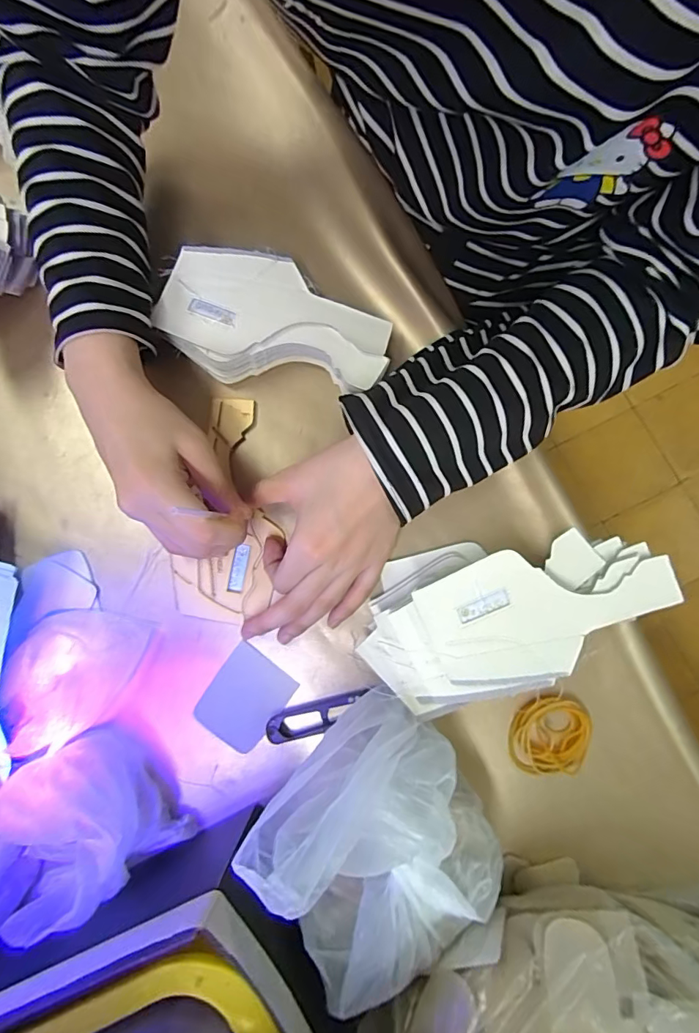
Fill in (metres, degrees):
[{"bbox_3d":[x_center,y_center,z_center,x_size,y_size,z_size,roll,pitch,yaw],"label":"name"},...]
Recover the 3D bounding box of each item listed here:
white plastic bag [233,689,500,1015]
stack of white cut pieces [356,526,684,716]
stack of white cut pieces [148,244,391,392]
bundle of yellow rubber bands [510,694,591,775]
[{"bbox_3d":[0.018,0.177,0.259,0.110,0.123,0.124,-28,81,-2],"label":"white plastic bag"},{"bbox_3d":[0.112,0.062,0.320,0.208,0.038,0.101,-13,81,2],"label":"stack of white cut pieces"},{"bbox_3d":[-0.054,-0.147,0.352,0.163,0.019,0.089,7,82,-2],"label":"stack of white cut pieces"},{"bbox_3d":[0.136,0.148,0.319,0.051,0.011,0.050,-1,82,4],"label":"bundle of yellow rubber bands"}]

